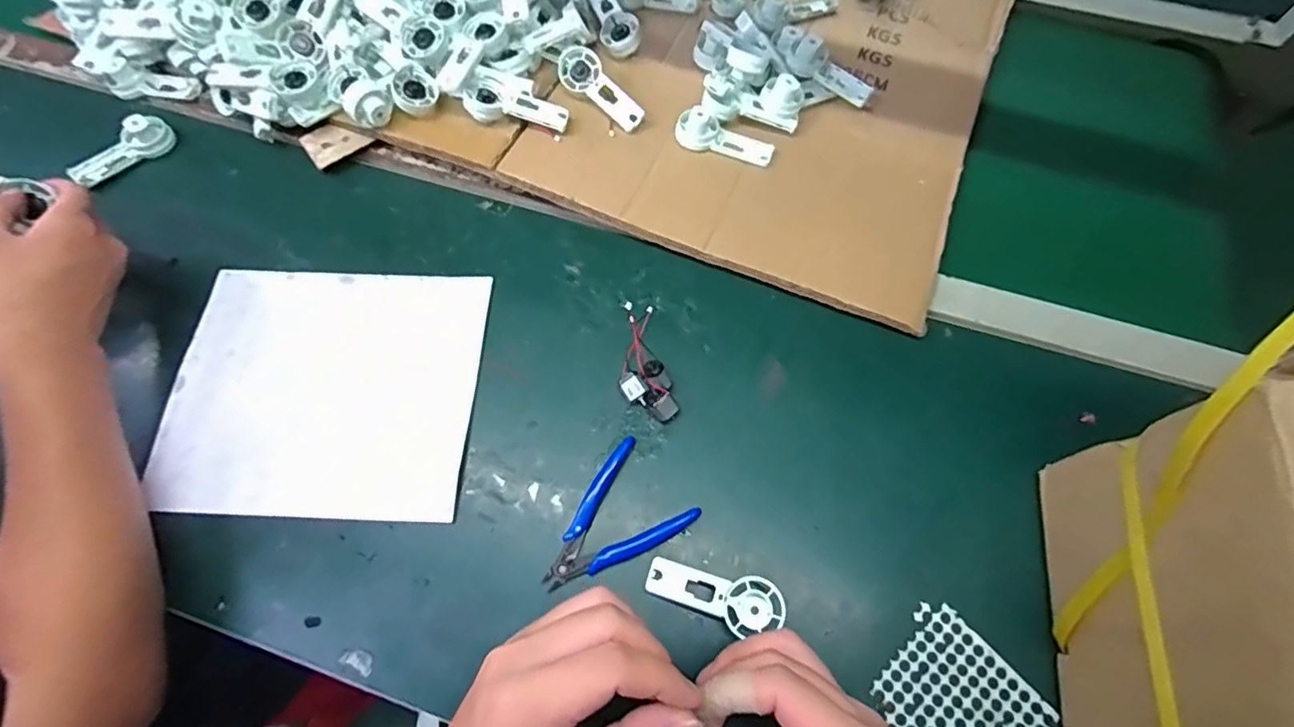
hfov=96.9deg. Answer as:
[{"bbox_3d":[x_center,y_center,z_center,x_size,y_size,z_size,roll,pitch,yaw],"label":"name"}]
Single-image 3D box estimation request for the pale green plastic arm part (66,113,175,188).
[{"bbox_3d":[-0.500,-0.201,0.544,0.092,0.033,0.024,-43,74,-14],"label":"pale green plastic arm part"}]

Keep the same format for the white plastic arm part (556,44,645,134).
[{"bbox_3d":[-0.046,-0.261,0.542,0.039,0.022,0.096,-43,74,-15],"label":"white plastic arm part"}]

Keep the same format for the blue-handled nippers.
[{"bbox_3d":[-0.030,0.119,0.426,0.113,0.013,0.077,-37,73,-13],"label":"blue-handled nippers"}]

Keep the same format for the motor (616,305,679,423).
[{"bbox_3d":[-0.006,-0.003,0.464,0.039,0.026,0.102,-12,69,-4],"label":"motor"}]

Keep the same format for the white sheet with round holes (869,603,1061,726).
[{"bbox_3d":[0.204,0.233,0.381,0.102,0.004,0.091,-39,73,-13],"label":"white sheet with round holes"}]

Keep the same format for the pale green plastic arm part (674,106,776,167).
[{"bbox_3d":[0.073,-0.212,0.536,0.093,0.023,0.032,16,70,7],"label":"pale green plastic arm part"}]

